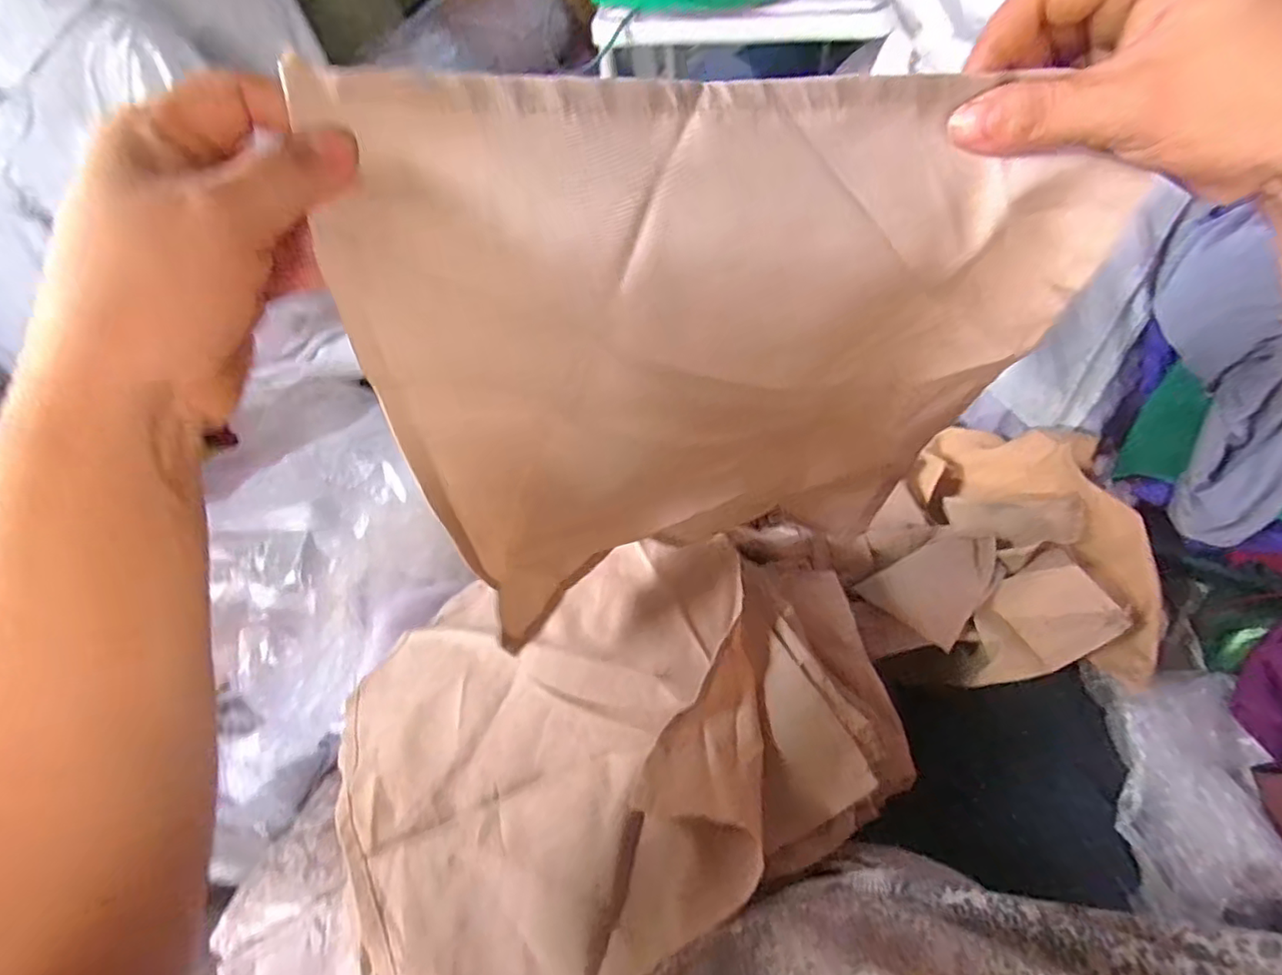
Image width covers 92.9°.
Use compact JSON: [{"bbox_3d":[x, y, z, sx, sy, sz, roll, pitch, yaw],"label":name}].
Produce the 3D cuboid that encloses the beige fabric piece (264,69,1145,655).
[{"bbox_3d":[0.036,-0.056,0.322,0.304,0.279,0.089,-16,56,-7],"label":"beige fabric piece"}]

